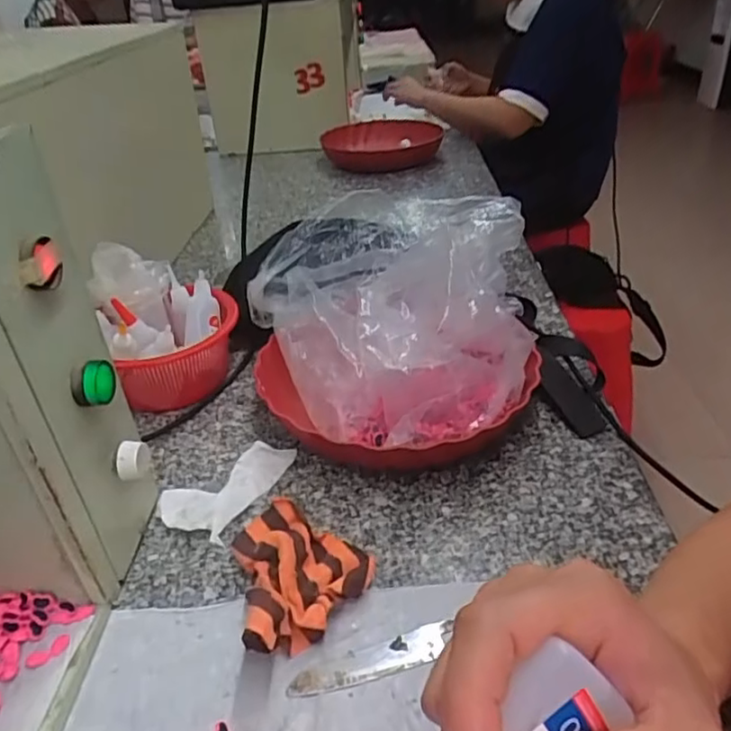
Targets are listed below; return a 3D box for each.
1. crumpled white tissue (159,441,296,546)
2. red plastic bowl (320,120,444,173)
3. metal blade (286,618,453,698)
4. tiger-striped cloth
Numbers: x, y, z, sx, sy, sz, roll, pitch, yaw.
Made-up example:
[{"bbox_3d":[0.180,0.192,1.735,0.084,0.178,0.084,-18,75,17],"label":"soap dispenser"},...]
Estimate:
[{"bbox_3d":[-0.113,0.093,0.494,0.069,0.016,0.099,13,37,24],"label":"crumpled white tissue"},{"bbox_3d":[0.035,-0.443,1.249,0.231,0.062,0.226,-1,33,1],"label":"red plastic bowl"},{"bbox_3d":[0.004,0.174,0.369,0.121,0.004,0.023,-11,36,-11],"label":"metal blade"},{"bbox_3d":[-0.040,0.130,0.409,0.085,0.038,0.116,-11,34,-11],"label":"tiger-striped cloth"}]

